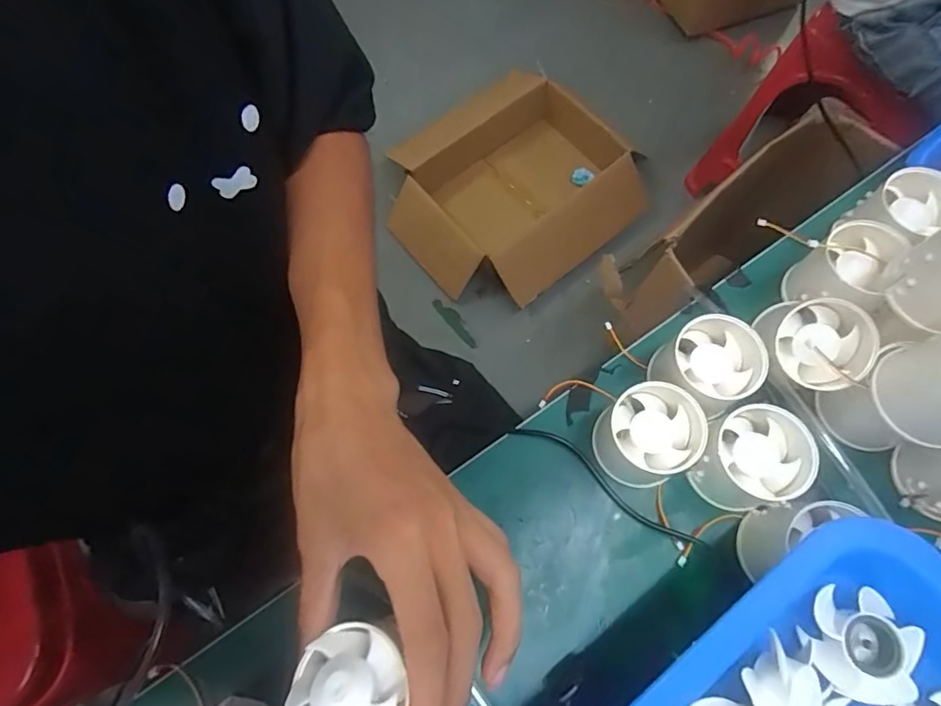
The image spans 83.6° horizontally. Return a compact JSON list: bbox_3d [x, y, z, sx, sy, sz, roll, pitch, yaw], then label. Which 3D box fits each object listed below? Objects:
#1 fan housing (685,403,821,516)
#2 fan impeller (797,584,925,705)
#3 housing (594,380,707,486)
[{"bbox_3d":[0.161,0.063,0.304,0.053,0.047,0.051,13,72,7],"label":"fan housing"},{"bbox_3d":[0.166,0.124,0.226,0.040,0.012,0.042,21,73,10],"label":"fan impeller"},{"bbox_3d":[0.104,0.049,0.312,0.050,0.051,0.051,25,74,11],"label":"housing"}]

